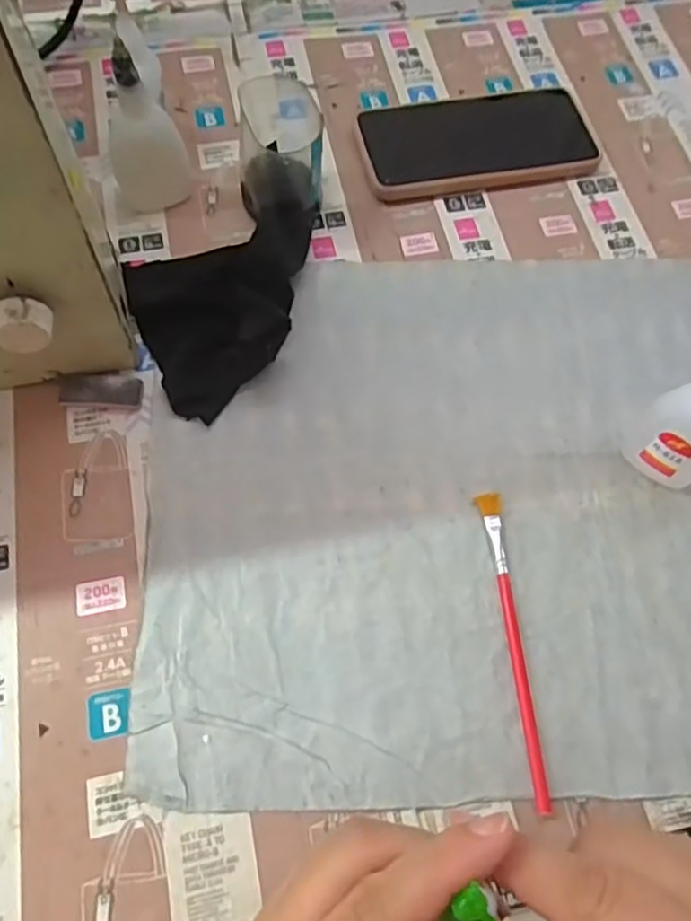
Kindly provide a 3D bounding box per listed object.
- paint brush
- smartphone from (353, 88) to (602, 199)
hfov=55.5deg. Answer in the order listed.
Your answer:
[{"bbox_3d":[0.082,0.087,0.322,0.011,0.007,0.150,-3,67,-5],"label":"paint brush"},{"bbox_3d":[0.090,-0.226,0.462,0.161,0.015,0.087,-9,68,-7],"label":"smartphone"}]

